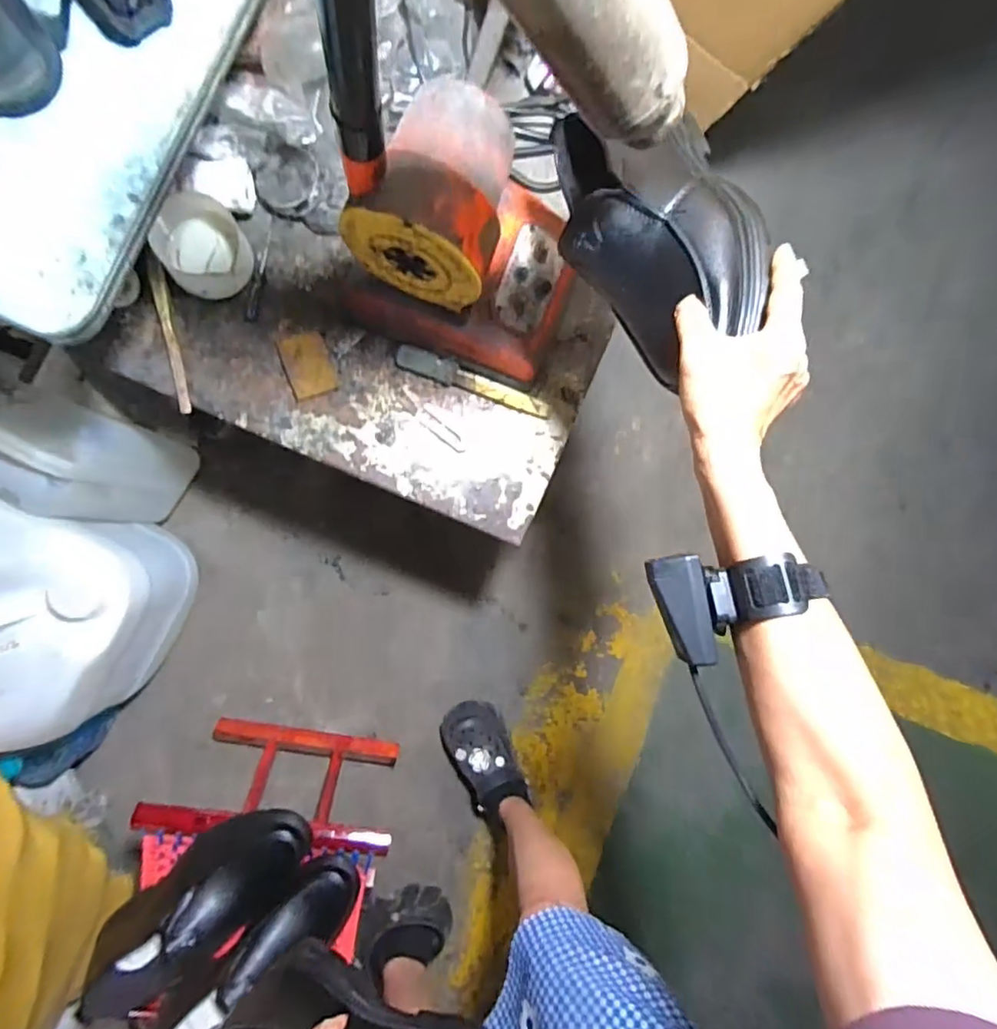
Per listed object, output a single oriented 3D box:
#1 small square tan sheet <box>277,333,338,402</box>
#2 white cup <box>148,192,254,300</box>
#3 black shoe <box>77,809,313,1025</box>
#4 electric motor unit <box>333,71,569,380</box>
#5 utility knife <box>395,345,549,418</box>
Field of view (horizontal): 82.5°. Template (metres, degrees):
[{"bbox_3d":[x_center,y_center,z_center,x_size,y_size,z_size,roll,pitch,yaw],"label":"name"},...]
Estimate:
[{"bbox_3d":[-0.216,-0.170,0.646,0.051,0.007,0.072,-20,93,-7],"label":"small square tan sheet"},{"bbox_3d":[-0.315,-0.285,0.612,0.085,0.046,0.089,0,90,-8],"label":"white cup"},{"bbox_3d":[-0.361,0.466,0.666,0.300,0.087,0.108,-36,95,-6],"label":"black shoe"},{"bbox_3d":[-0.024,-0.262,0.559,0.218,0.227,0.173,20,88,-7],"label":"electric motor unit"},{"bbox_3d":[-0.028,-0.156,0.667,0.183,0.022,0.028,17,88,-7],"label":"utility knife"}]

